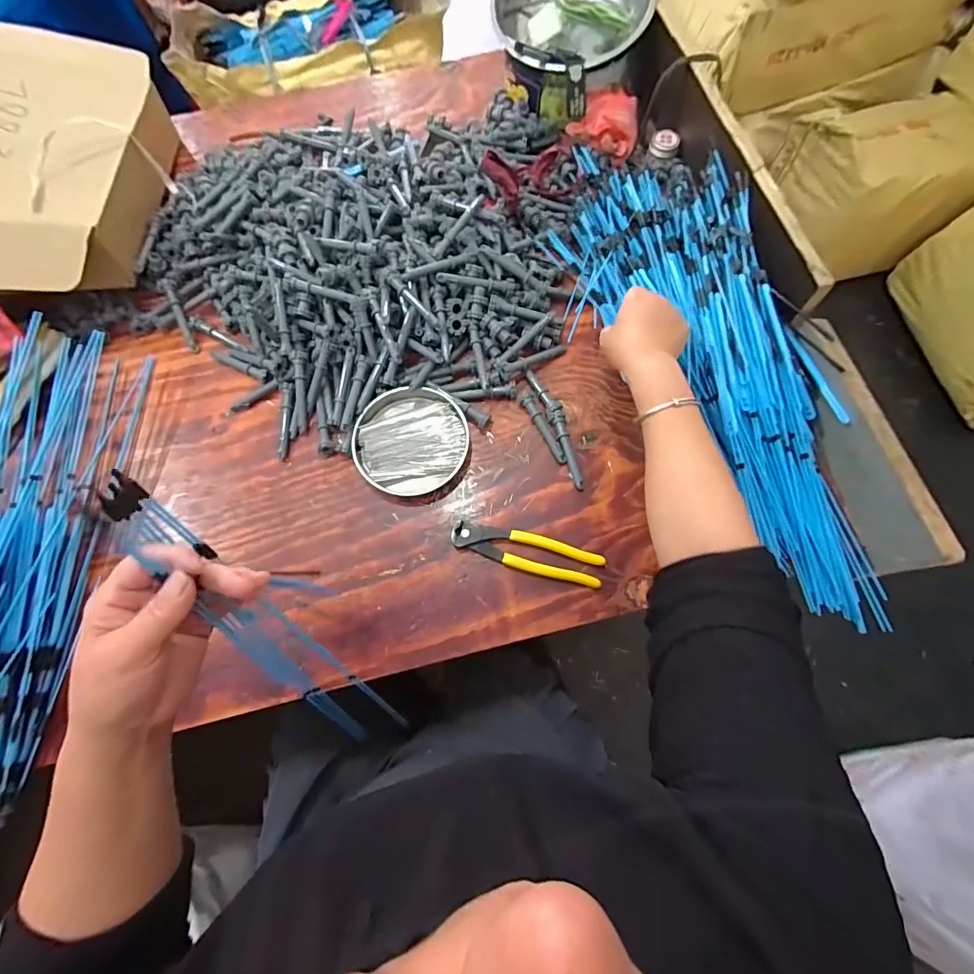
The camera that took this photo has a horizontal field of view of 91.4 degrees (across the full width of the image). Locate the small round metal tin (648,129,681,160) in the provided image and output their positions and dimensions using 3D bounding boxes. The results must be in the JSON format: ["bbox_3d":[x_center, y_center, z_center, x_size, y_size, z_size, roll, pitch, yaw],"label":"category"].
[{"bbox_3d":[0.255,-0.492,0.680,0.039,0.019,0.033,13,73,6],"label":"small round metal tin"}]

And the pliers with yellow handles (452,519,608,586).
[{"bbox_3d":[0.044,0.072,0.527,0.165,0.013,0.039,13,73,6],"label":"pliers with yellow handles"}]

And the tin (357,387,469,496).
[{"bbox_3d":[-0.090,-0.054,0.564,0.129,0.020,0.125,-1,72,2],"label":"tin"}]

